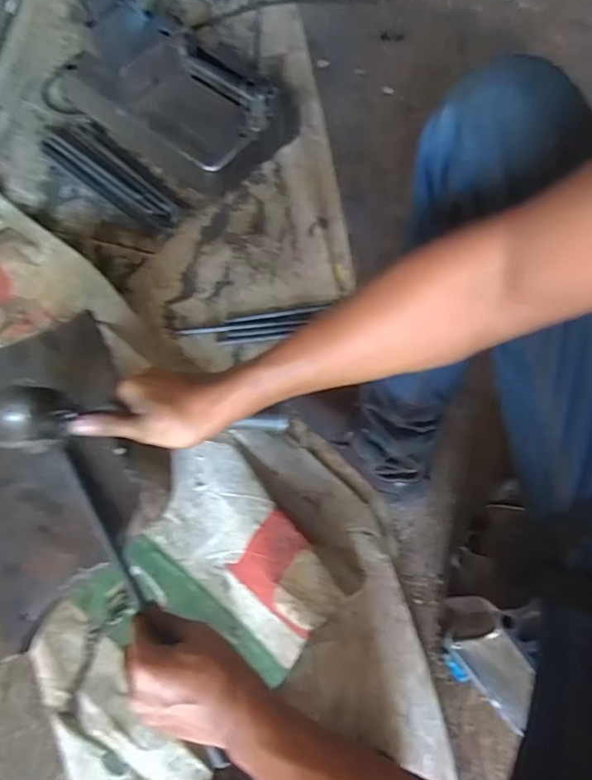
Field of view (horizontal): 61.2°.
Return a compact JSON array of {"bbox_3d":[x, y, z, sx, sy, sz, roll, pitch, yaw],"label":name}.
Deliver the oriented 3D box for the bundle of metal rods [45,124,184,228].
[{"bbox_3d":[-0.360,-0.429,0.973,0.361,0.017,0.115,41,71,17],"label":"bundle of metal rods"}]

